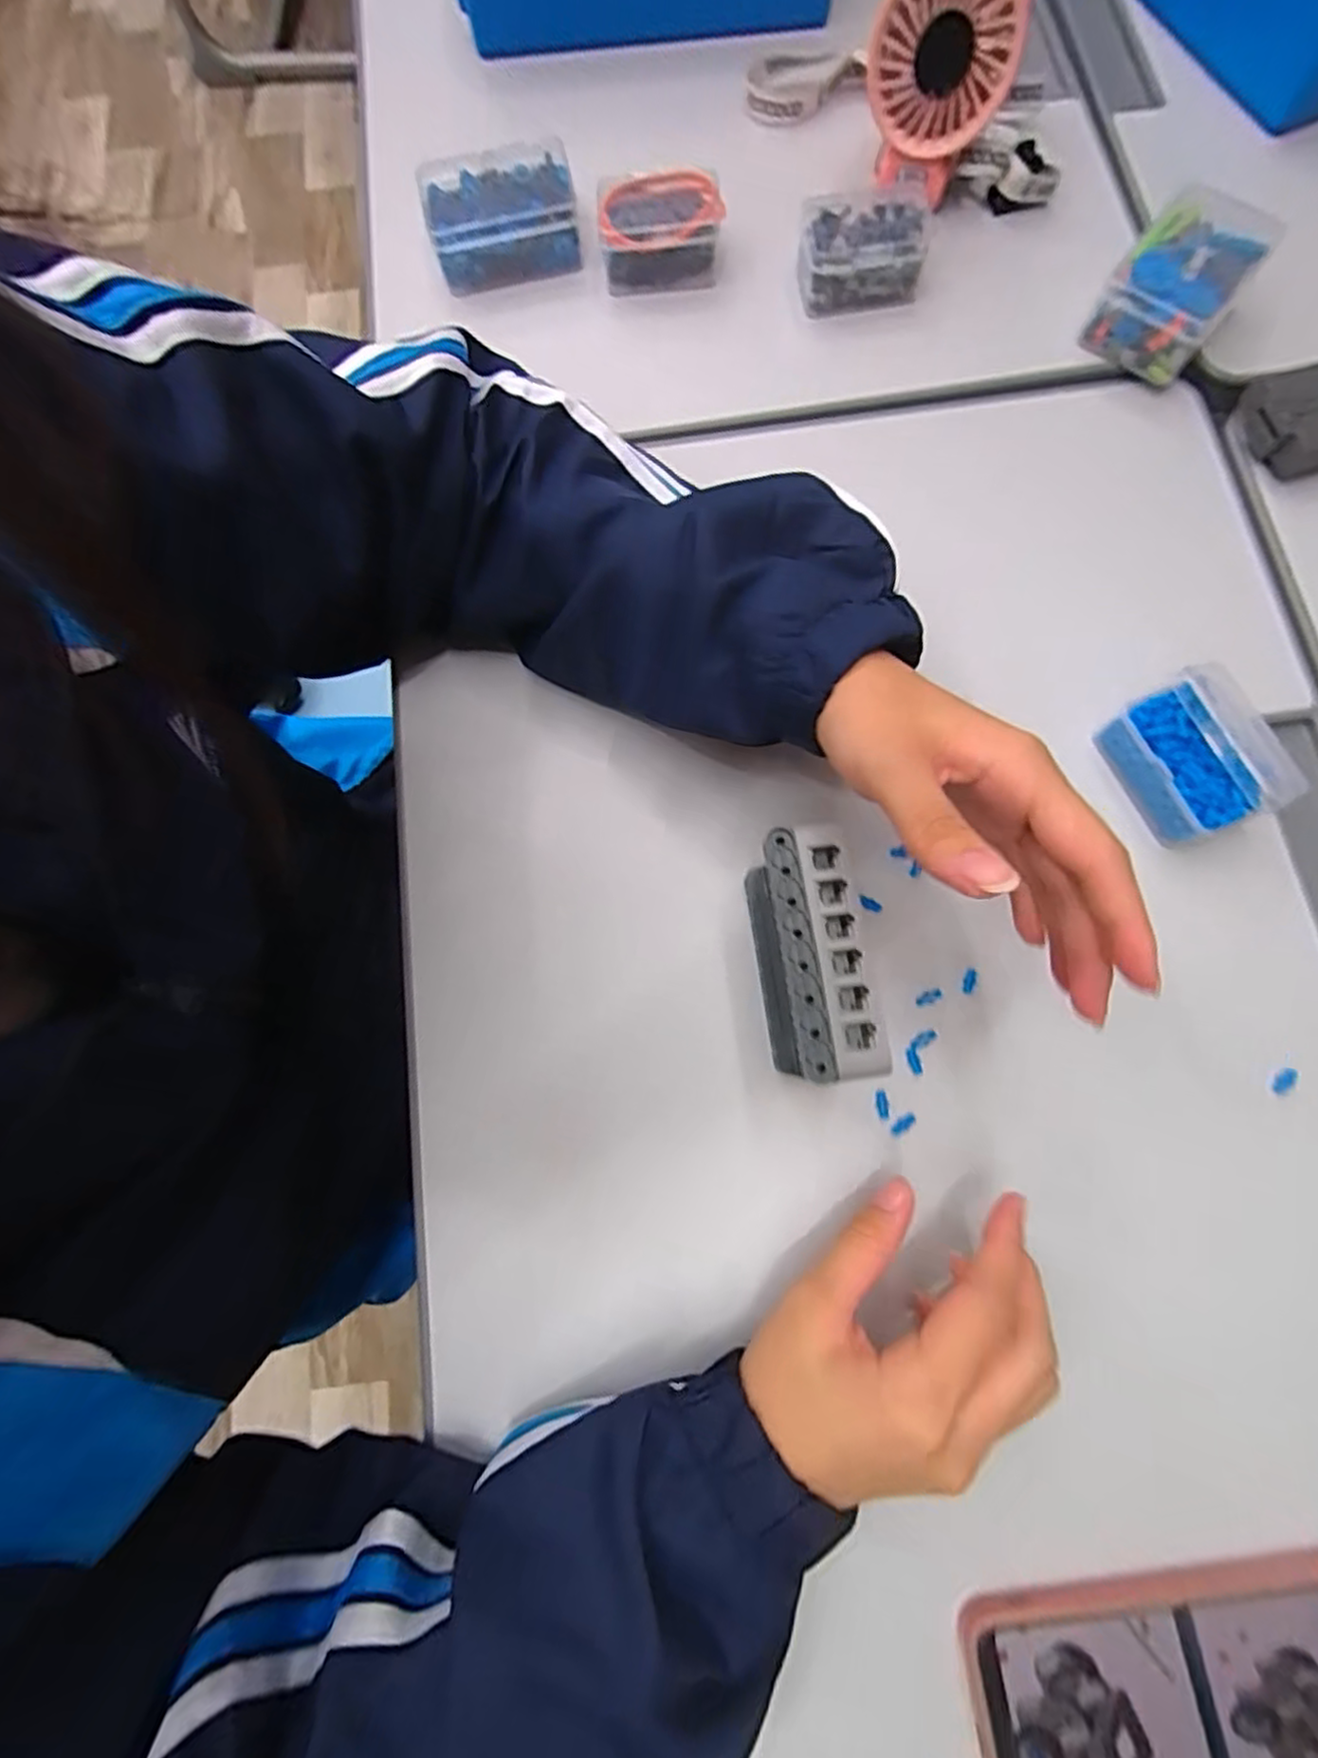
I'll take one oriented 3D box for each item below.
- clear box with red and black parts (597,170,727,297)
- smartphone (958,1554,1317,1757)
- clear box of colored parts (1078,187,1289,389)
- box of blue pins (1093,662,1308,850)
[{"bbox_3d":[0.001,-0.399,0.413,0.072,0.036,0.044,-11,76,-1],"label":"clear box with red and black parts"},{"bbox_3d":[0.206,0.319,0.253,0.165,0.011,0.087,-7,76,0],"label":"smartphone"},{"bbox_3d":[0.303,-0.346,0.391,0.064,0.039,0.101,36,80,9],"label":"clear box of colored parts"},{"bbox_3d":[0.259,-0.058,0.327,0.043,0.044,0.072,-26,77,-5],"label":"box of blue pins"}]

